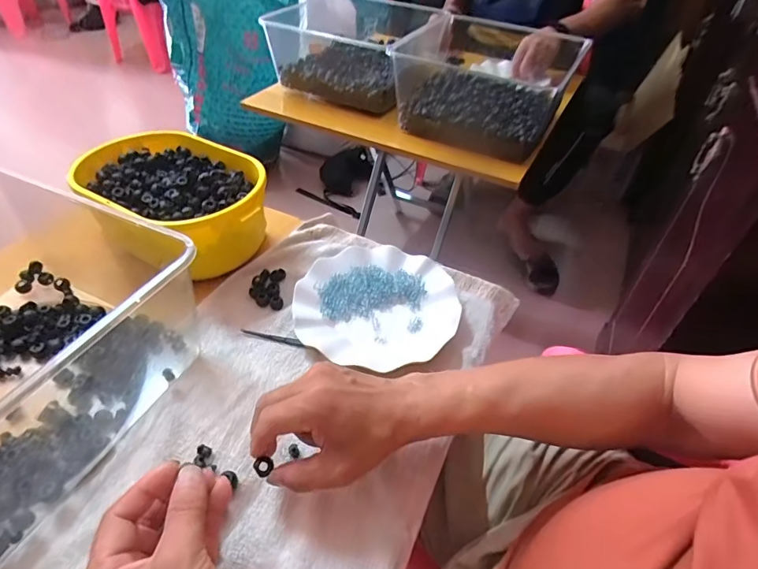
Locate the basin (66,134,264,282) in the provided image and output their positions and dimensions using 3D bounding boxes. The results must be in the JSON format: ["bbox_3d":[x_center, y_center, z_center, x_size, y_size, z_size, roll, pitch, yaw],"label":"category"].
[{"bbox_3d":[-0.252,-0.098,0.571,0.250,0.101,0.166,25,48,22],"label":"basin"}]

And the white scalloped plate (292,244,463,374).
[{"bbox_3d":[0.000,0.018,0.519,0.179,0.020,0.169,1,44,-1],"label":"white scalloped plate"}]

